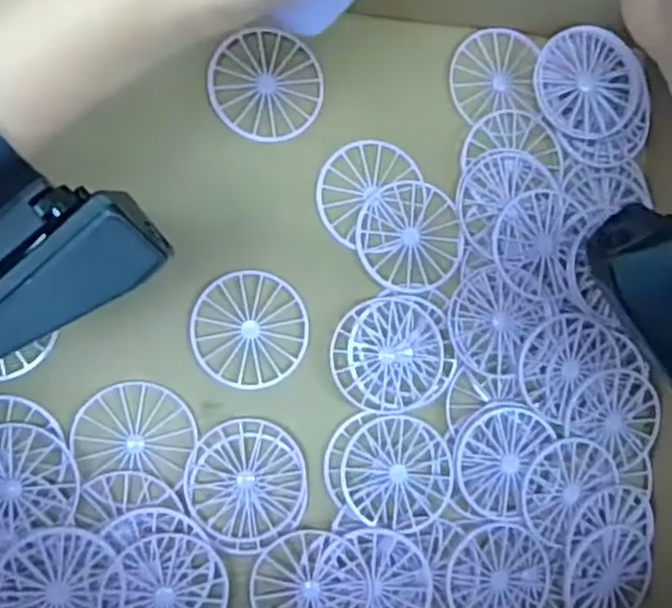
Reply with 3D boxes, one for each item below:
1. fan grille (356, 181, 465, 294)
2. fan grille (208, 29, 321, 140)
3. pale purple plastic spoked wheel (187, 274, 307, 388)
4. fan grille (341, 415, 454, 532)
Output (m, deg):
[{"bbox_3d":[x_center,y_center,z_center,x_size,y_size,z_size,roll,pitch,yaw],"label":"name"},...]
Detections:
[{"bbox_3d":[0.034,-0.030,0.354,0.048,0.004,0.049,10,86,-13],"label":"fan grille"},{"bbox_3d":[-0.030,-0.096,0.344,0.051,0.004,0.047,1,88,-14],"label":"fan grille"},{"bbox_3d":[-0.037,0.011,0.337,0.048,0.005,0.049,1,88,-14],"label":"pale purple plastic spoked wheel"},{"bbox_3d":[0.028,0.074,0.342,0.049,0.008,0.046,0,90,-10],"label":"fan grille"}]

